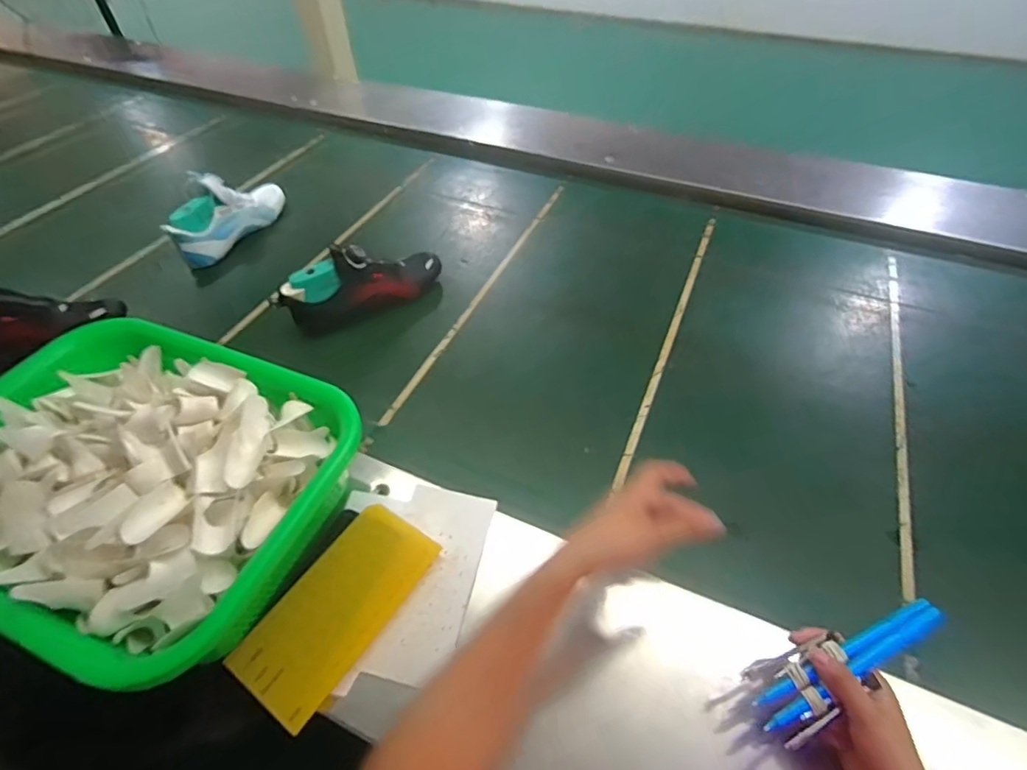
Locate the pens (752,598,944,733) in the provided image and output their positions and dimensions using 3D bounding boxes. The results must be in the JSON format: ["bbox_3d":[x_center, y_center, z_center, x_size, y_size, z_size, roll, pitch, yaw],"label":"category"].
[{"bbox_3d":[0.268,0.221,0.404,0.164,0.018,0.032,-29,52,-5],"label":"pens"}]

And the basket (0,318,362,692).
[{"bbox_3d":[-0.375,0.097,0.517,0.398,0.121,0.296,16,50,15],"label":"basket"}]

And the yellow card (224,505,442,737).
[{"bbox_3d":[-0.170,0.211,0.496,0.099,0.011,0.192,30,55,16],"label":"yellow card"}]

